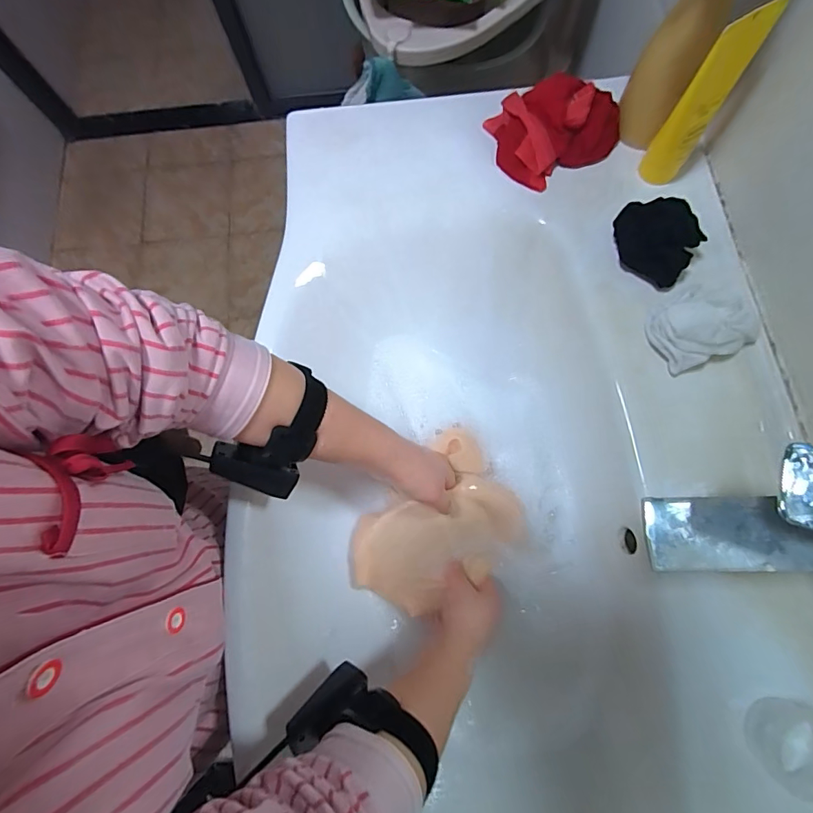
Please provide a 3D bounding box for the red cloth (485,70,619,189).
[{"bbox_3d":[0.158,-0.291,0.466,0.125,0.059,0.095,-16,75,-2],"label":"red cloth"}]

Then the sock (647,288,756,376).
[{"bbox_3d":[0.271,-0.074,0.404,0.081,0.061,0.068,-27,76,-5],"label":"sock"}]

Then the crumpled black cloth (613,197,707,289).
[{"bbox_3d":[0.241,-0.165,0.431,0.078,0.042,0.064,30,79,9],"label":"crumpled black cloth"}]

